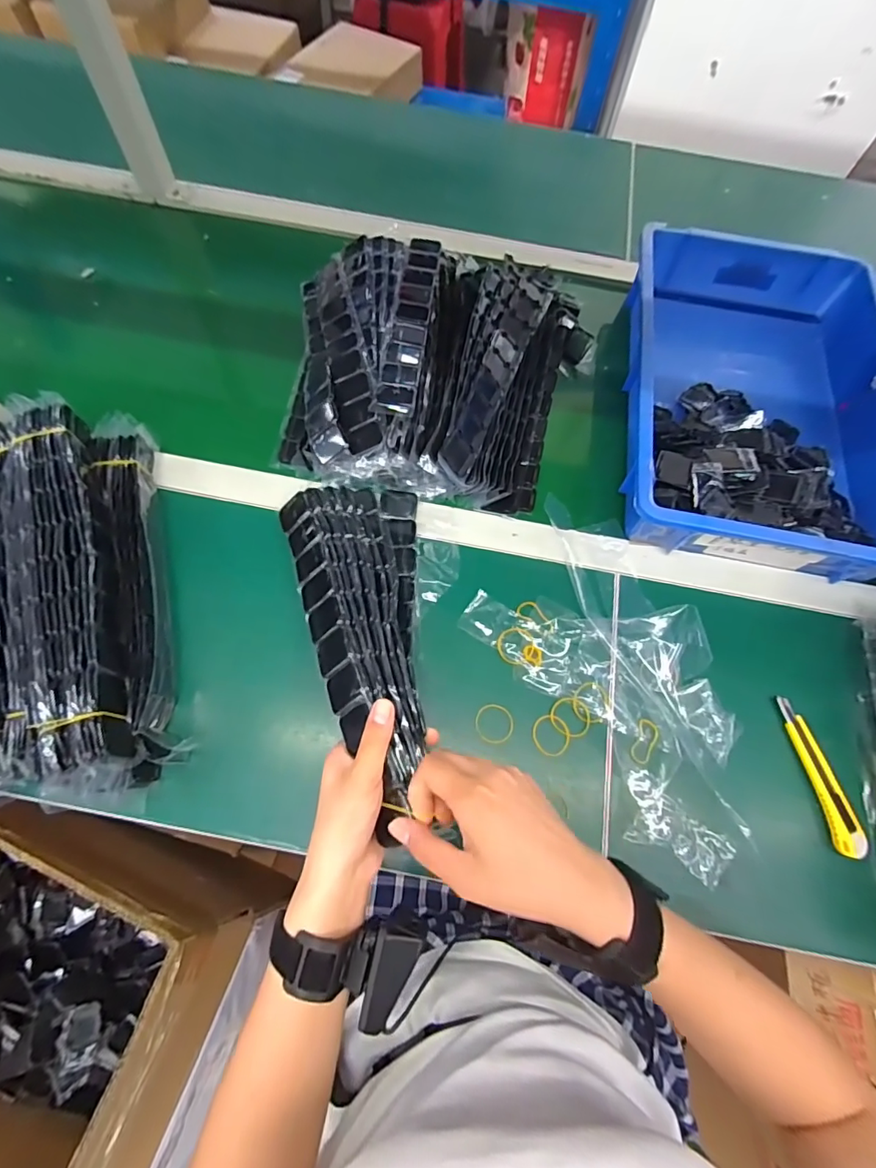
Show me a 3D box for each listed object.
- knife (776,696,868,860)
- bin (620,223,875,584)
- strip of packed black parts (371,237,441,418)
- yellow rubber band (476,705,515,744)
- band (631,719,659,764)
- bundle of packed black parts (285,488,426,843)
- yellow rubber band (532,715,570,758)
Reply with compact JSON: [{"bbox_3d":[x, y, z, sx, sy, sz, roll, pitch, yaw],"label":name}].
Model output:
[{"bbox_3d":[0.335,0.165,0.425,0.019,0.015,0.129,-9,69,-7],"label":"knife"},{"bbox_3d":[0.358,-0.218,0.560,0.281,0.099,0.424,10,68,1],"label":"bin"},{"bbox_3d":[-0.028,-0.303,0.546,0.041,0.008,0.299,10,63,-4],"label":"strip of packed black parts"},{"bbox_3d":[0.051,0.126,0.434,0.034,0.004,0.034,1,68,-3],"label":"yellow rubber band"},{"bbox_3d":[0.185,0.141,0.433,0.018,0.006,0.039,26,69,8],"label":"band"},{"bbox_3d":[-0.061,0.030,0.422,0.119,0.037,0.298,-11,56,-7],"label":"bundle of packed black parts"},{"bbox_3d":[0.102,0.136,0.433,0.034,0.004,0.035,1,68,-3],"label":"yellow rubber band"}]

